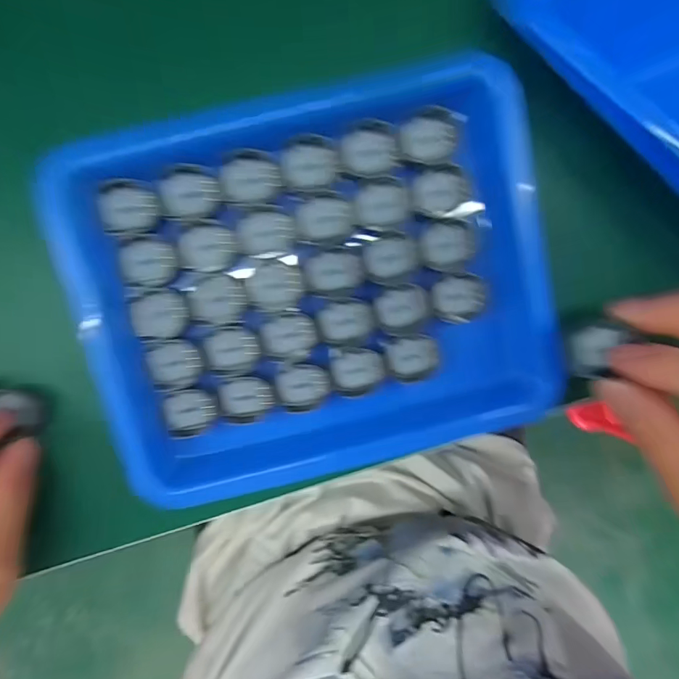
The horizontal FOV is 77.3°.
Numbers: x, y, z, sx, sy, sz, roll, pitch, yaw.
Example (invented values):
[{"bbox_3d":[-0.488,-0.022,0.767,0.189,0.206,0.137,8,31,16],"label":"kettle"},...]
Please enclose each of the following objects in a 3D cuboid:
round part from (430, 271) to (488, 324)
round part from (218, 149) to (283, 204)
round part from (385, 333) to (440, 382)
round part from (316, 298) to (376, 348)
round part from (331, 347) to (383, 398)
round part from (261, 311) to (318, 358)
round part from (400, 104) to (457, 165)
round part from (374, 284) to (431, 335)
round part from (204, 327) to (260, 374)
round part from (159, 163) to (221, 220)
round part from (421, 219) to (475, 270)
[{"bbox_3d":[0.062,-0.021,0.217,0.026,0.004,0.024,0,97,-1],"label":"round part"},{"bbox_3d":[-0.042,-0.077,0.202,0.028,0.005,0.024,-1,97,-1],"label":"round part"},{"bbox_3d":[0.039,0.010,0.223,0.027,0.004,0.025,0,97,-1],"label":"round part"},{"bbox_3d":[0.004,-0.008,0.217,0.029,0.004,0.025,-5,98,0],"label":"round part"},{"bbox_3d":[0.009,0.016,0.221,0.027,0.006,0.025,-5,98,0],"label":"round part"},{"bbox_3d":[-0.025,-0.002,0.216,0.027,0.004,0.022,-3,98,-1],"label":"round part"},{"bbox_3d":[0.044,-0.099,0.207,0.028,0.008,0.023,13,97,-3],"label":"round part"},{"bbox_3d":[0.033,-0.015,0.219,0.028,0.004,0.025,-12,98,1],"label":"round part"},{"bbox_3d":[-0.054,0.006,0.214,0.026,0.004,0.023,-1,97,-1],"label":"round part"},{"bbox_3d":[-0.071,-0.070,0.201,0.027,0.005,0.024,8,97,-2],"label":"round part"},{"bbox_3d":[0.055,-0.048,0.215,0.026,0.004,0.025,0,97,-1],"label":"round part"}]

